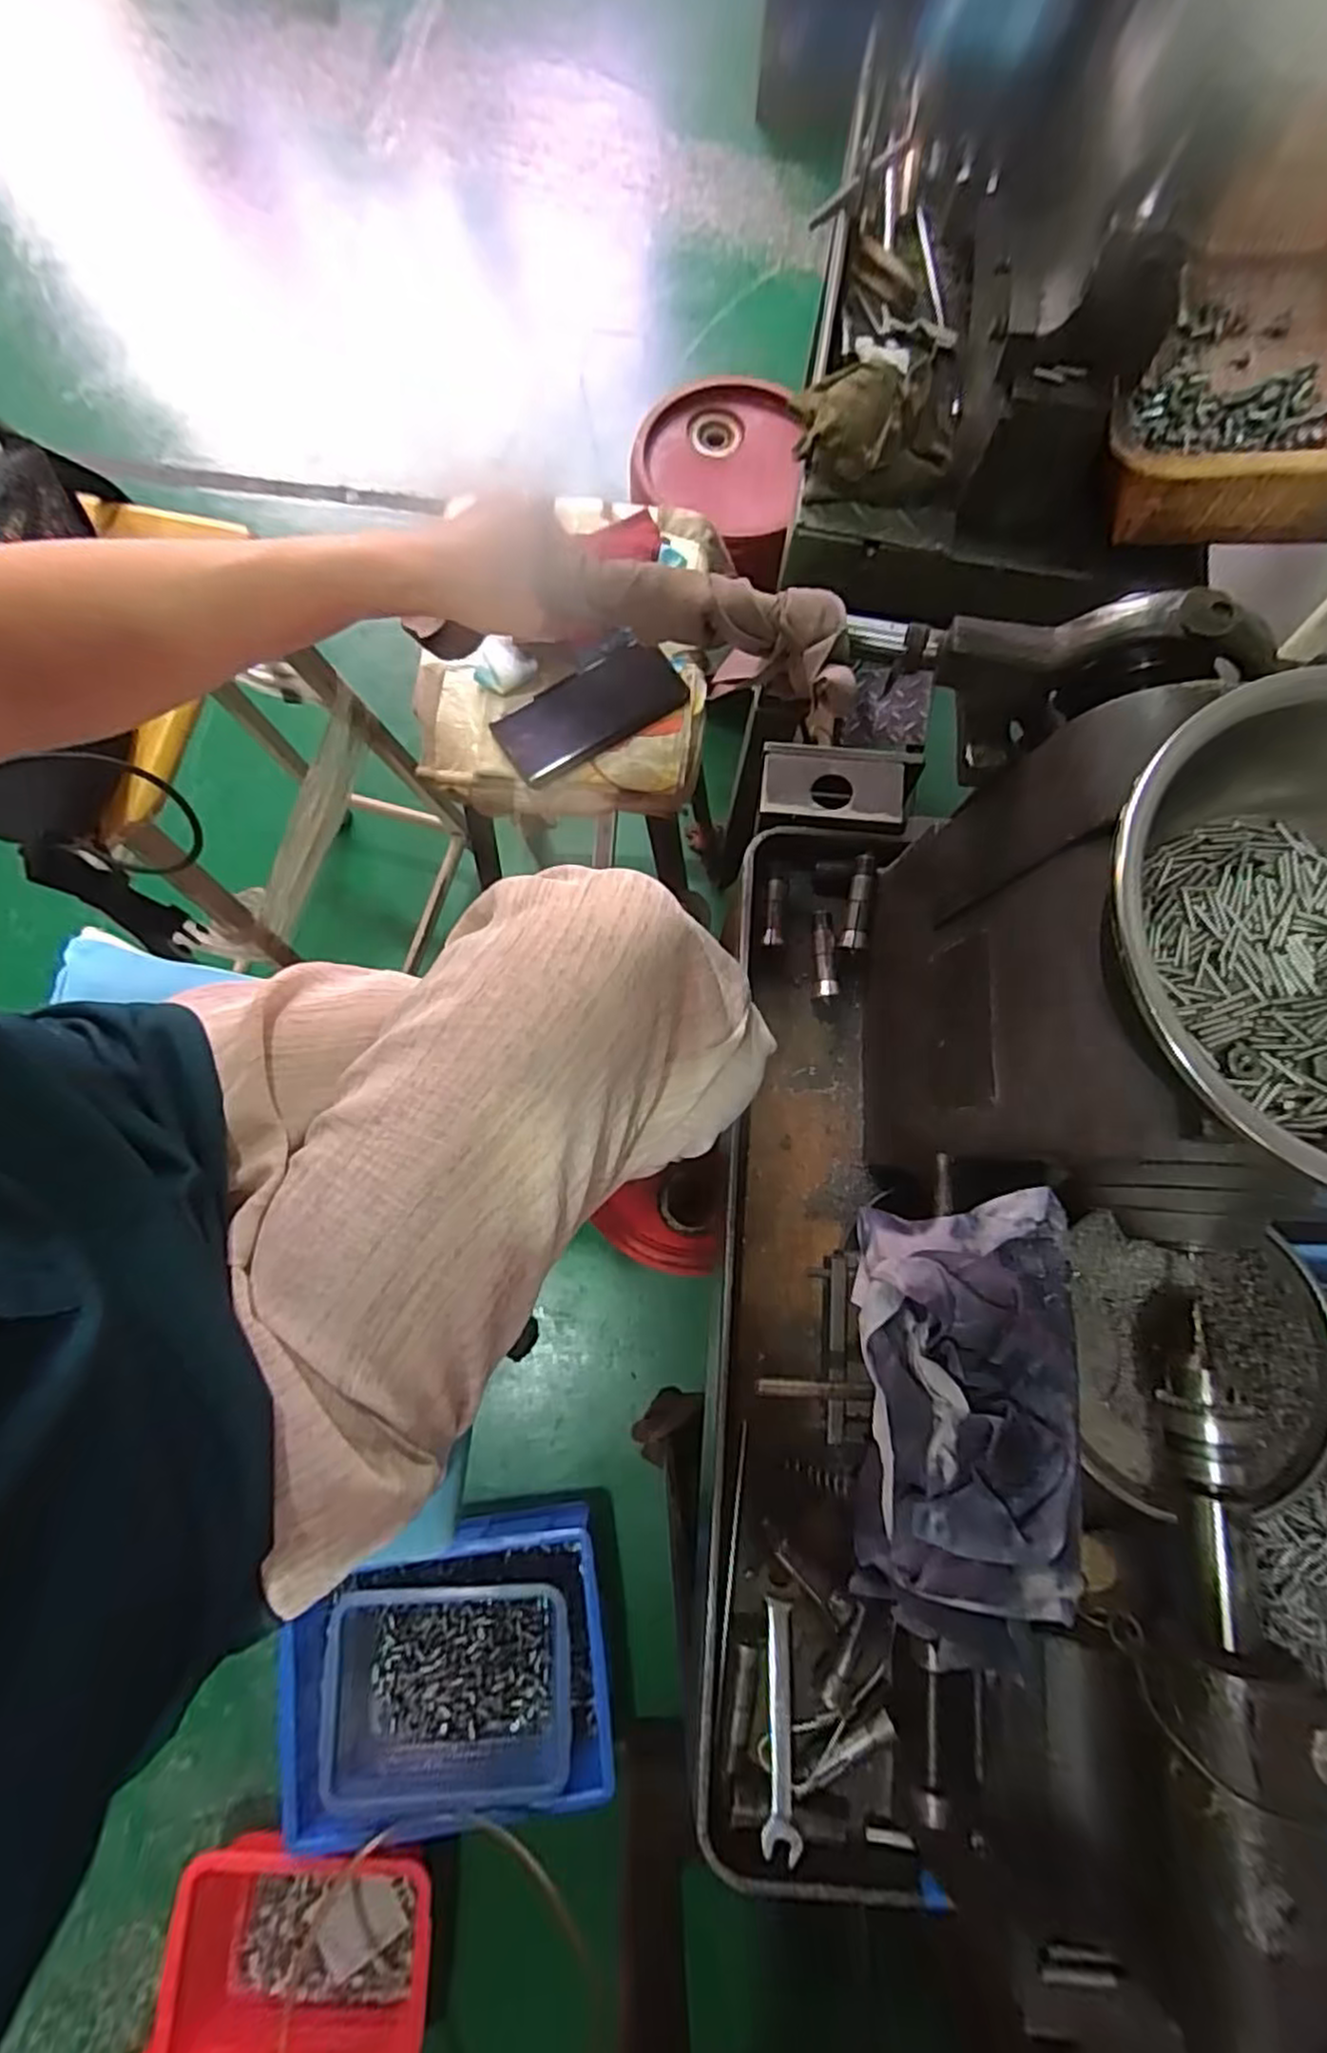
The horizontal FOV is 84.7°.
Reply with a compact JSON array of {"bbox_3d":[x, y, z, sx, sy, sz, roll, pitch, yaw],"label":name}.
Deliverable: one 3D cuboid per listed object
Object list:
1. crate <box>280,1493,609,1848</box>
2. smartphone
[{"bbox_3d":[-0.296,0.858,0.979,0.418,0.108,0.298,-8,78,-3],"label":"crate"},{"bbox_3d":[-0.063,-0.269,0.623,0.158,0.011,0.072,-31,80,-7],"label":"smartphone"}]

